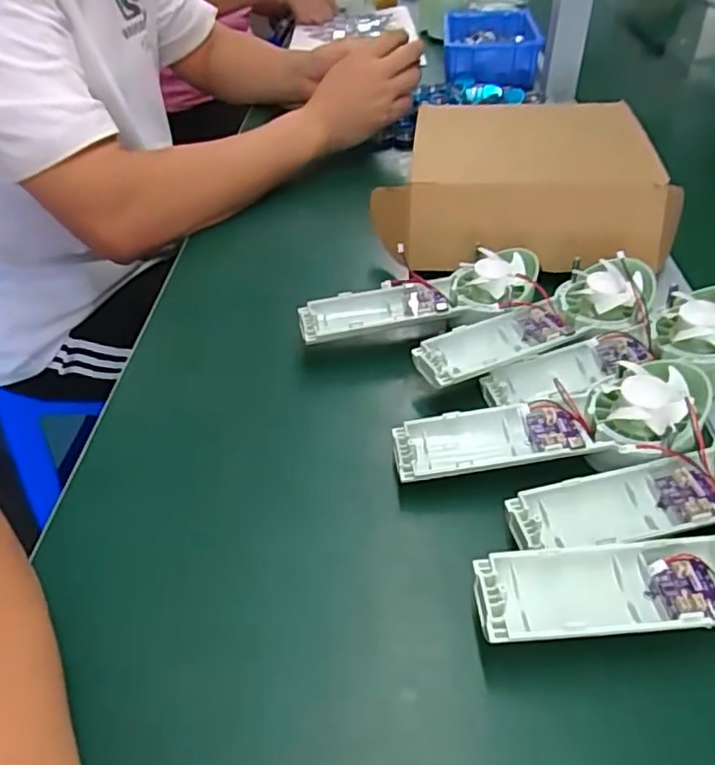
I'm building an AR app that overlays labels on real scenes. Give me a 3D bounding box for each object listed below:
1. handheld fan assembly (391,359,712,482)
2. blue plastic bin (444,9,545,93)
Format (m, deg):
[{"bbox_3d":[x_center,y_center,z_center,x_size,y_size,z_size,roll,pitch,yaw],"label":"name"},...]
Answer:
[{"bbox_3d":[0.110,0.029,0.366,0.171,0.029,0.060,-11,41,10],"label":"handheld fan assembly"},{"bbox_3d":[0.202,-0.509,0.944,0.140,0.055,0.216,4,42,4],"label":"blue plastic bin"}]

